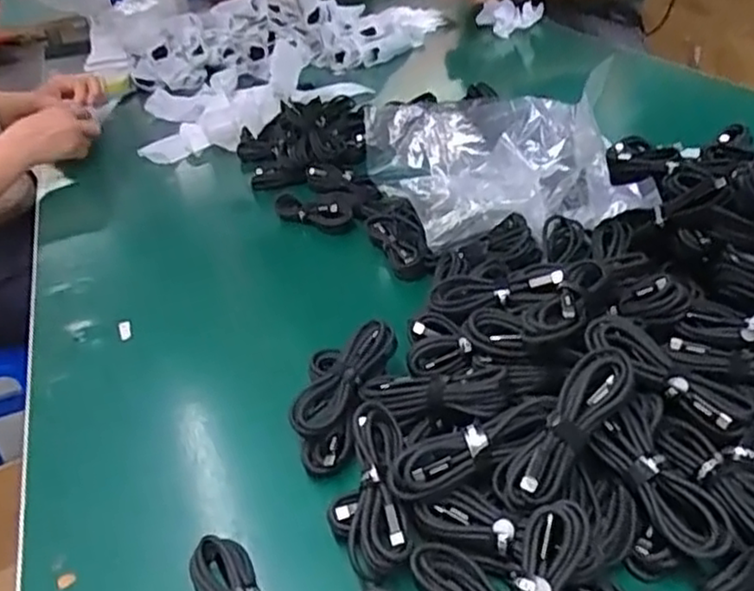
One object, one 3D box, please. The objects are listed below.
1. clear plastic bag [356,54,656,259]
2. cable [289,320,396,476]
[{"bbox_3d":[0.124,-0.125,0.697,0.240,0.091,0.224,-10,34,-3],"label":"clear plastic bag"},{"bbox_3d":[-0.028,0.069,0.503,0.049,0.027,0.117,12,59,27],"label":"cable"}]

